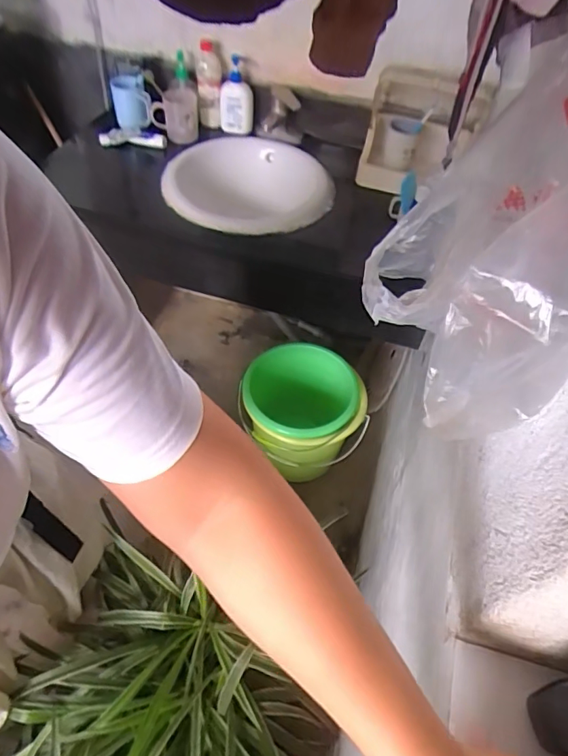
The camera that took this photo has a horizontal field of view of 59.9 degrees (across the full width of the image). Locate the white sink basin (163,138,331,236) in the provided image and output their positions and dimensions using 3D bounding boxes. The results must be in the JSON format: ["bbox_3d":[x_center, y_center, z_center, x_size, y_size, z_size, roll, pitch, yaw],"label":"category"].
[{"bbox_3d":[-0.091,-0.453,1.227,0.398,0.123,0.398,2,52,-3],"label":"white sink basin"}]

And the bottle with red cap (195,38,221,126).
[{"bbox_3d":[-0.202,-0.764,1.298,0.071,0.213,0.058,-3,53,-7],"label":"bottle with red cap"}]

